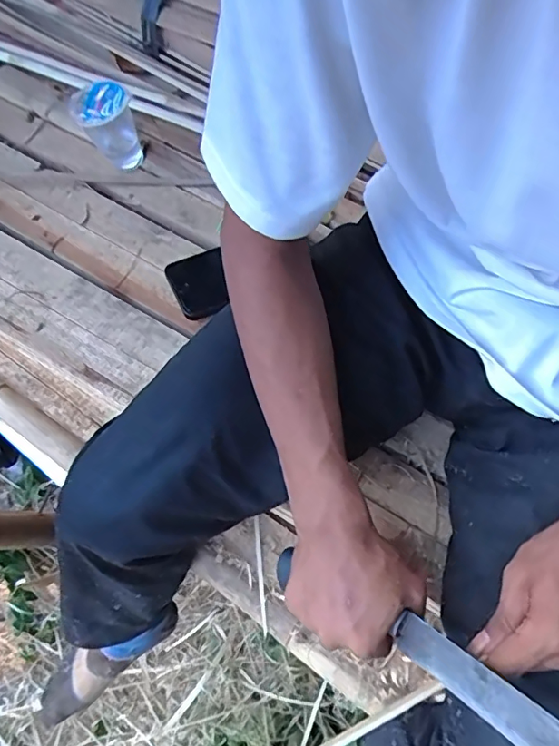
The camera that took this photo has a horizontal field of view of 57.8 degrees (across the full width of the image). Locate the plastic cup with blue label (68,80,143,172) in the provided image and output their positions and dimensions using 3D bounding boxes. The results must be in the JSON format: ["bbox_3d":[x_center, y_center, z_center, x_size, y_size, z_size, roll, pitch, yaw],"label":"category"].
[{"bbox_3d":[-0.216,-0.315,0.648,0.070,0.082,0.067,-23,68,-7],"label":"plastic cup with blue label"}]

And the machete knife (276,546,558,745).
[{"bbox_3d":[0.109,0.196,0.341,0.291,0.024,0.031,20,65,45],"label":"machete knife"}]

